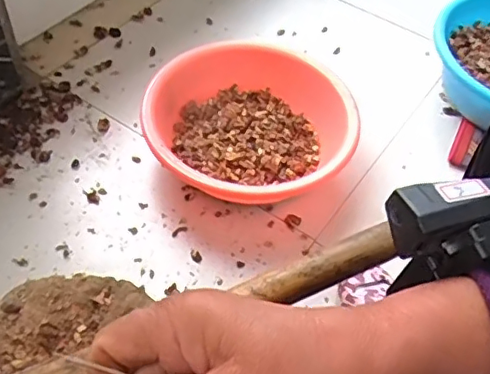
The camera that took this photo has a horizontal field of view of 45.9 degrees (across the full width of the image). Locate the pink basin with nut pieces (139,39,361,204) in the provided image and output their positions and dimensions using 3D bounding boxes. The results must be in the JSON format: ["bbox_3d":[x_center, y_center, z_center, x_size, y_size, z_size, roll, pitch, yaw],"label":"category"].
[{"bbox_3d":[-0.012,-0.095,0.972,0.322,0.110,0.307,2,51,-3],"label":"pink basin with nut pieces"}]

